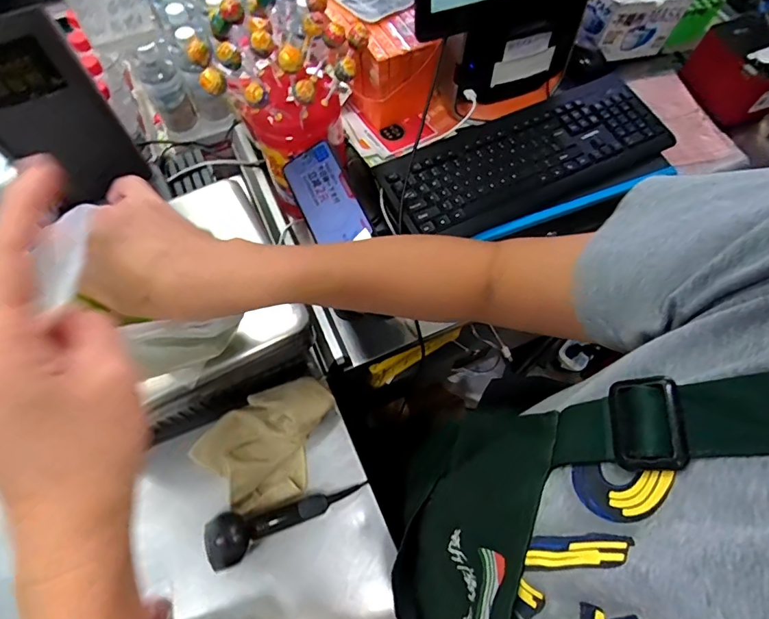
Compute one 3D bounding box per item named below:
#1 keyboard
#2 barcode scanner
[{"bbox_3d":[0.212,-0.240,0.686,0.463,0.032,0.171,-24,69,-12],"label":"keyboard"},{"bbox_3d":[-0.126,0.263,0.575,0.203,0.068,0.059,-17,68,-9],"label":"barcode scanner"}]

